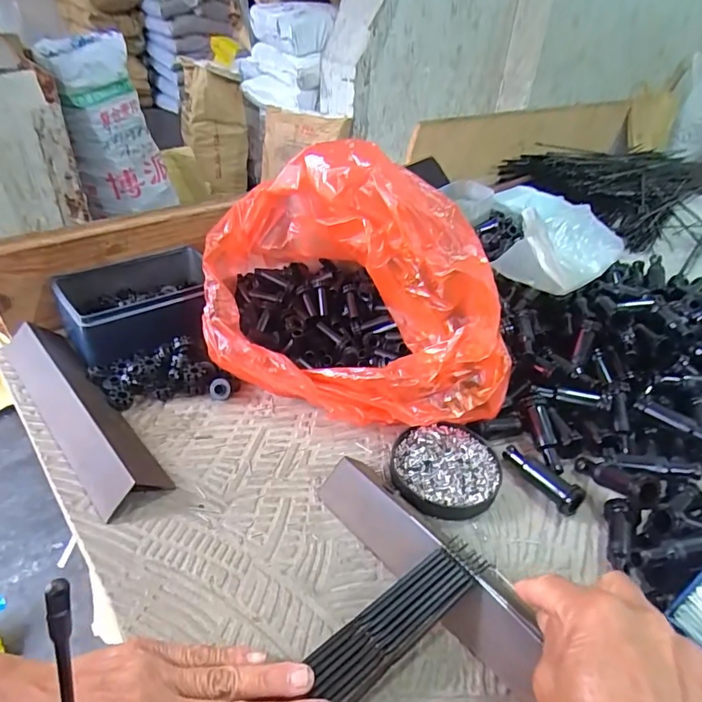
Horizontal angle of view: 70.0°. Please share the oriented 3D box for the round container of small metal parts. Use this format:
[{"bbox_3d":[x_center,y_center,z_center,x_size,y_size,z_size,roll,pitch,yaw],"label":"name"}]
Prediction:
[{"bbox_3d":[0.073,0.090,0.386,0.081,0.014,0.077,3,36,-2],"label":"round container of small metal parts"}]

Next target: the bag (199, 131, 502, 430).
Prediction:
[{"bbox_3d":[0.001,-0.056,0.429,0.281,0.187,0.156,16,38,16],"label":"bag"}]

